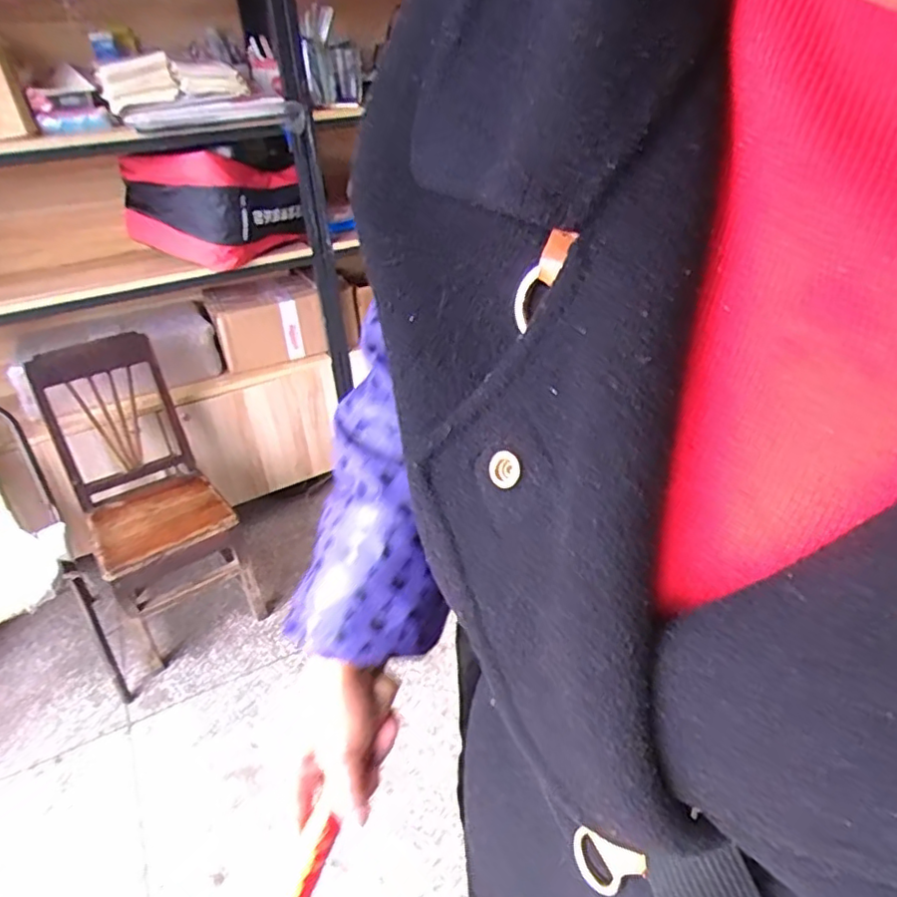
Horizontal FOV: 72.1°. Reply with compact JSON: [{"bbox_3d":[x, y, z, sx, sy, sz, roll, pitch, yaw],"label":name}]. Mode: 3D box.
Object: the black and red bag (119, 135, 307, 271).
[{"bbox_3d":[-0.571,-0.588,1.479,0.429,0.240,0.279,-11,33,-12],"label":"black and red bag"}]

